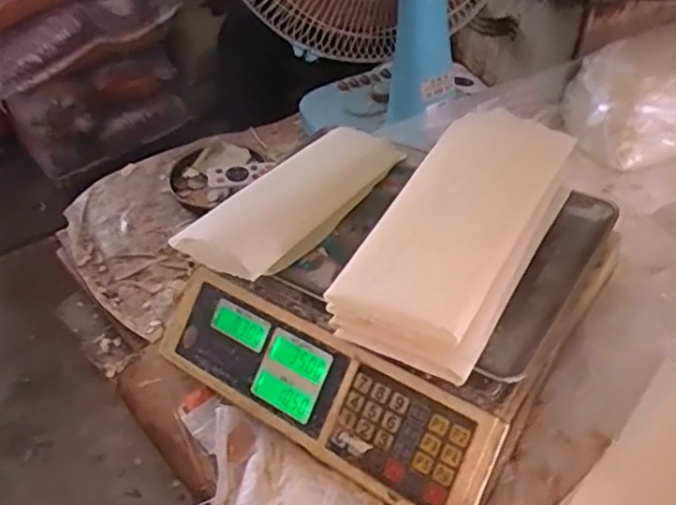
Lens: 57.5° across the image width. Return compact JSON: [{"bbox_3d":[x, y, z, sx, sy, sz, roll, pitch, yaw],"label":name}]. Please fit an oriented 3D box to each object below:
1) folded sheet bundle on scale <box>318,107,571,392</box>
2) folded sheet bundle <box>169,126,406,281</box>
[{"bbox_3d":[0.099,-0.021,0.497,0.118,0.062,0.245,20,50,25],"label":"folded sheet bundle on scale"},{"bbox_3d":[-0.039,-0.060,0.597,0.098,0.039,0.235,25,52,29],"label":"folded sheet bundle"}]

